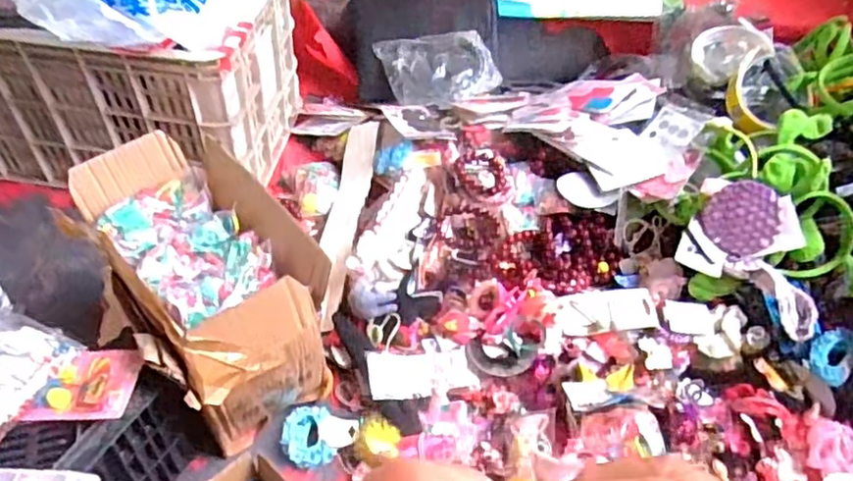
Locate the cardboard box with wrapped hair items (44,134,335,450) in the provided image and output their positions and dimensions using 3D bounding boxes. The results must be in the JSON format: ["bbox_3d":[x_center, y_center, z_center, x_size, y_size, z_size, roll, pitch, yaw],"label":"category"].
[{"bbox_3d":[-0.284,0.065,0.804,0.203,0.240,0.332,-33,58,-29],"label":"cardboard box with wrapped hair items"}]

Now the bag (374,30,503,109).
[{"bbox_3d":[0.020,-0.328,1.201,0.177,0.067,0.192,-18,52,-19],"label":"bag"}]

